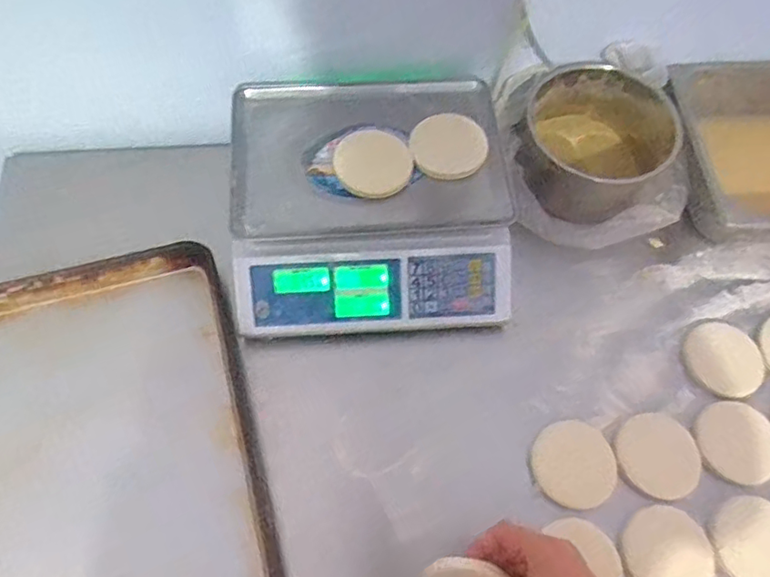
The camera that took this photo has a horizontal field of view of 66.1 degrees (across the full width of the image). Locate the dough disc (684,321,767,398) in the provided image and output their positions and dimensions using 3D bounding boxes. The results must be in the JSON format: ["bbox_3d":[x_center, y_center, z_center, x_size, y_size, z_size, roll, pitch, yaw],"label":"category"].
[{"bbox_3d":[0.425,0.088,0.742,0.086,0.014,0.097,-27,68,-15],"label":"dough disc"}]

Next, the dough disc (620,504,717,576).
[{"bbox_3d":[0.308,0.289,0.642,0.090,0.013,0.095,1,64,-2],"label":"dough disc"}]

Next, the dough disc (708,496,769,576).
[{"bbox_3d":[0.411,0.281,0.650,0.102,0.016,0.088,26,66,10],"label":"dough disc"}]

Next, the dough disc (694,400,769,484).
[{"bbox_3d":[0.417,0.181,0.697,0.087,0.013,0.095,1,64,-2],"label":"dough disc"}]

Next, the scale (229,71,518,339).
[{"bbox_3d":[-0.015,-0.114,0.762,0.339,0.127,0.335,-3,64,-4],"label":"scale"}]

